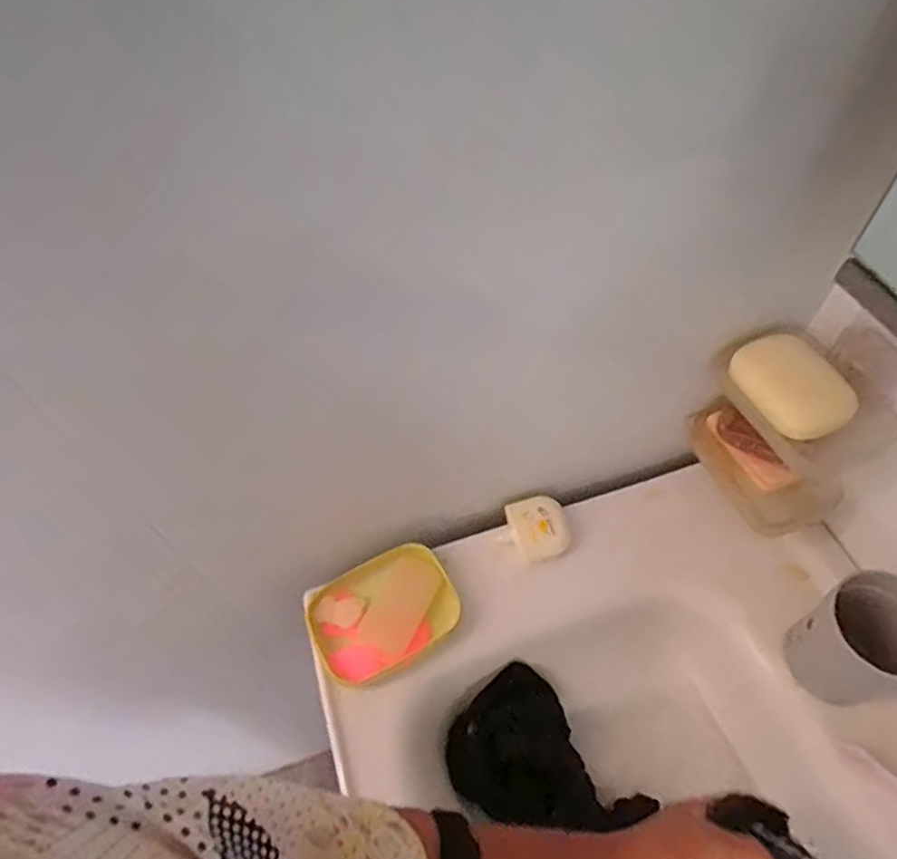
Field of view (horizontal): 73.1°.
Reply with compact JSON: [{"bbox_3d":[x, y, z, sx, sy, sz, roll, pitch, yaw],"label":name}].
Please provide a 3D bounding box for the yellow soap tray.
[{"bbox_3d":[-0.060,0.167,0.559,0.129,0.024,0.100,-27,57,-16],"label":"yellow soap tray"}]

